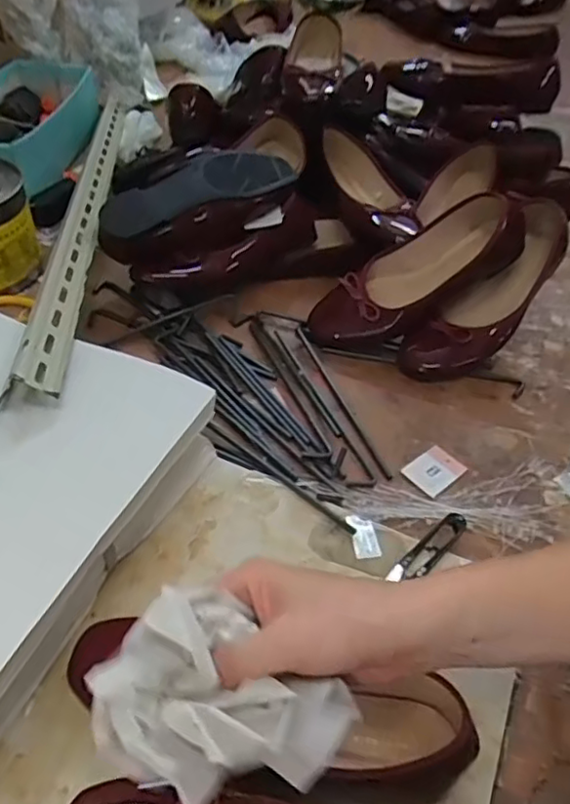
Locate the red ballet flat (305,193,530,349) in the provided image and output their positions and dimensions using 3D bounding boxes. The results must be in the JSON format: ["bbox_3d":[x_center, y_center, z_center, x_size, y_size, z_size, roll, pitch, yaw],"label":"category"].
[{"bbox_3d":[0.137,-0.133,0.667,0.250,0.071,0.089,-30,44,16],"label":"red ballet flat"}]

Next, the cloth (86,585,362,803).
[{"bbox_3d":[-0.025,0.134,0.277,0.109,0.031,0.080,34,52,5],"label":"cloth"}]

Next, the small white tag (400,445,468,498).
[{"bbox_3d":[0.135,0.062,0.566,0.050,0.004,0.039,-34,58,-29],"label":"small white tag"}]

